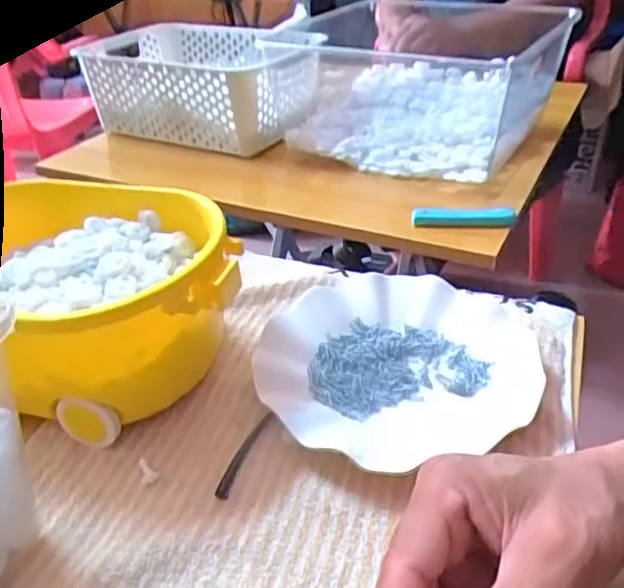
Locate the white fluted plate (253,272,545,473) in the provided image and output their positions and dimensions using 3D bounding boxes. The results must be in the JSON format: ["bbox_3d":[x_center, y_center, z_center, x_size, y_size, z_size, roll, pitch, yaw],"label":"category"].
[{"bbox_3d":[0.059,0.042,0.423,0.180,0.026,0.162,0,34,6],"label":"white fluted plate"}]

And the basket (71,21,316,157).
[{"bbox_3d":[-0.126,-0.282,0.841,0.289,0.114,0.214,15,38,26],"label":"basket"}]

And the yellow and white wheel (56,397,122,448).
[{"bbox_3d":[-0.136,0.078,0.376,0.039,0.037,0.006,6,35,13],"label":"yellow and white wheel"}]

